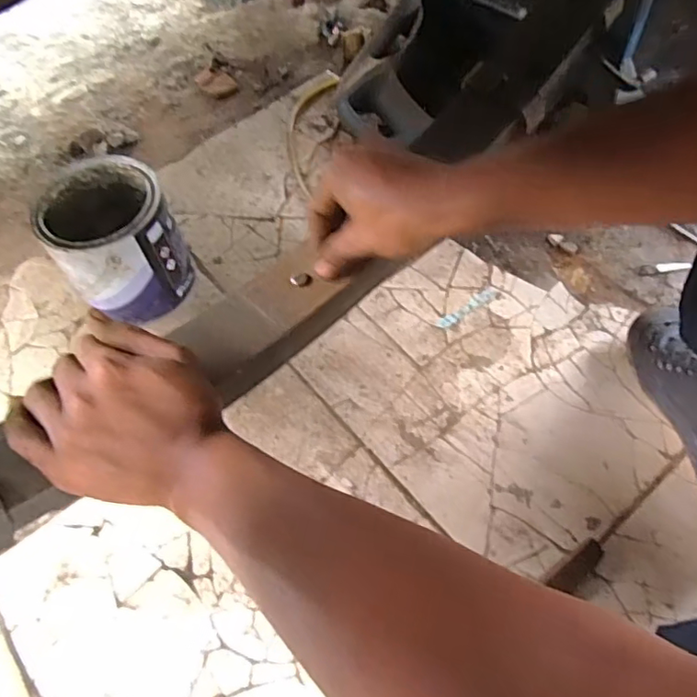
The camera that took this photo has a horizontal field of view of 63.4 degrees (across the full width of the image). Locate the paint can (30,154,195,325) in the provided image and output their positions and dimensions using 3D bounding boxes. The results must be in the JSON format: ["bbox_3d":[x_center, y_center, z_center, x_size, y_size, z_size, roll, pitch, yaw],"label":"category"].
[{"bbox_3d":[-0.297,-0.138,0.736,0.149,0.156,0.158,-31,64,-15],"label":"paint can"}]

